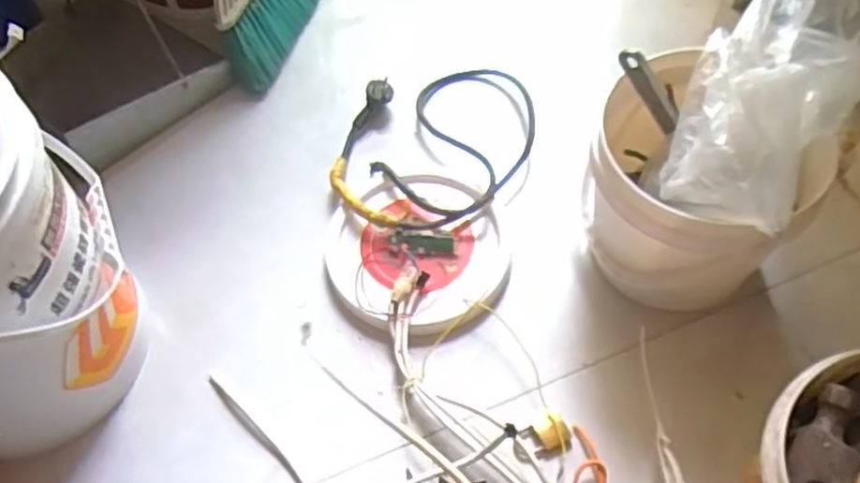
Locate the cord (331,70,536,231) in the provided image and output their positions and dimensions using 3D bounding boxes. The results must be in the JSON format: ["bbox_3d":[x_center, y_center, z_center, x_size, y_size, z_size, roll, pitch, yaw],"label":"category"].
[{"bbox_3d":[0.008,-0.137,0.969,0.244,0.060,0.313,26,63,18],"label":"cord"}]

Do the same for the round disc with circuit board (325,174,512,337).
[{"bbox_3d":[-0.018,0.014,0.879,0.219,0.047,0.206,-2,58,3],"label":"round disc with circuit board"}]

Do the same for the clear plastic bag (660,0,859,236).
[{"bbox_3d":[0.334,-0.151,0.703,0.159,0.144,0.277,36,67,23],"label":"clear plastic bag"}]

